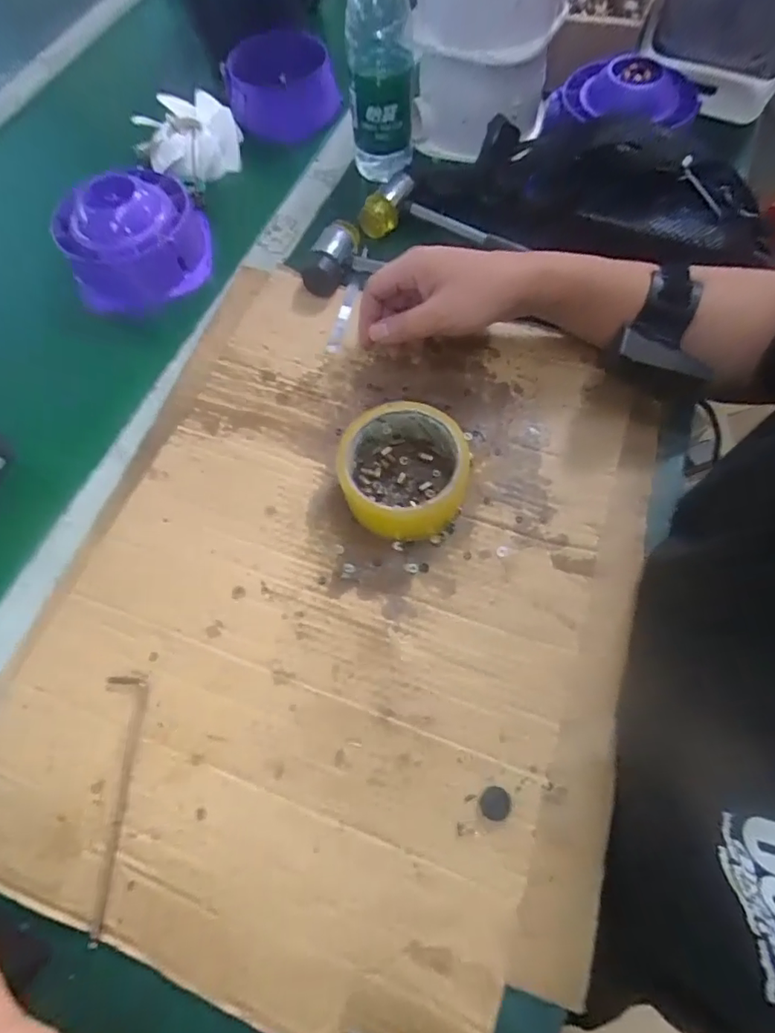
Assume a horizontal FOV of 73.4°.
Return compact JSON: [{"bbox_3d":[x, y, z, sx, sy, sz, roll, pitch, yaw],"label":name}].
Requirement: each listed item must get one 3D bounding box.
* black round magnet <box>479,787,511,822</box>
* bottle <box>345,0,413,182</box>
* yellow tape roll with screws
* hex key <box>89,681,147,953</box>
[{"bbox_3d":[0.063,0.167,0.303,0.017,0.005,0.017,-1,66,2],"label":"black round magnet"},{"bbox_3d":[-0.005,-0.409,0.469,0.063,0.172,0.063,-4,66,1],"label":"bottle"},{"bbox_3d":[0.011,-0.034,0.377,0.087,0.042,0.086,-1,66,2],"label":"yellow tape roll with screws"},{"bbox_3d":[-0.168,0.170,0.314,0.024,0.004,0.140,-2,66,2],"label":"hex key"}]

